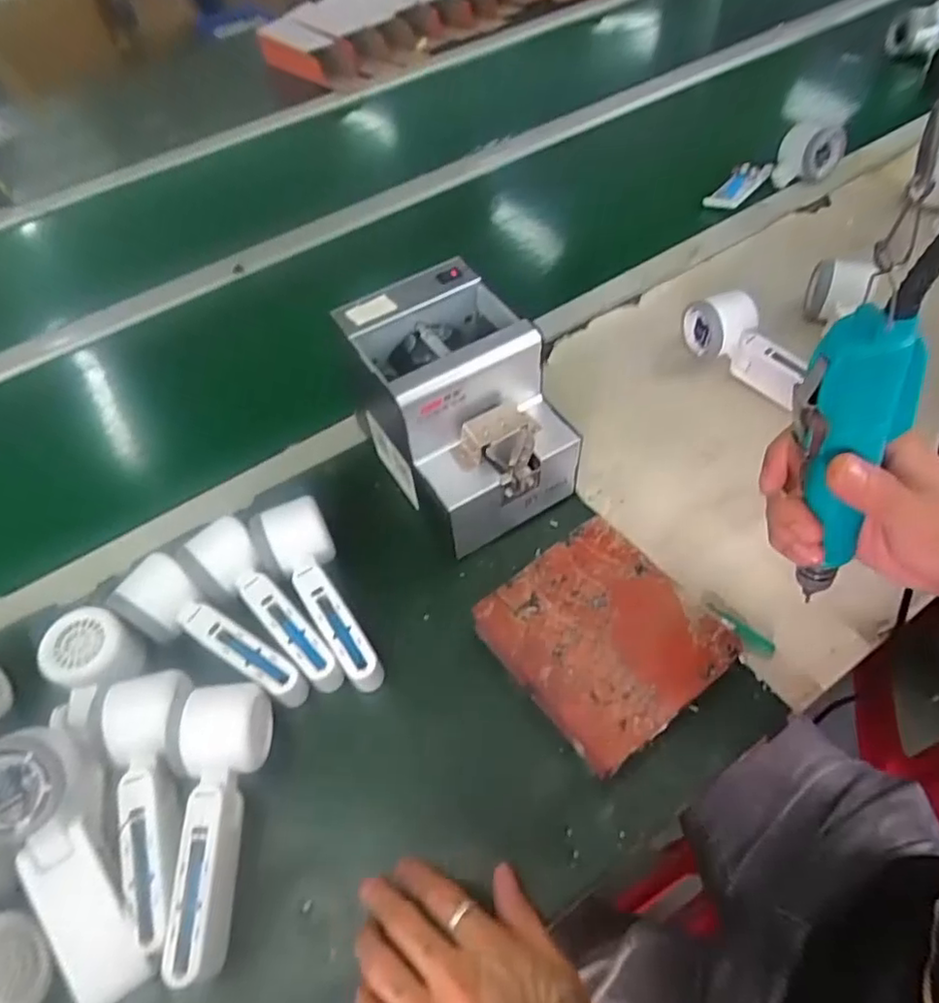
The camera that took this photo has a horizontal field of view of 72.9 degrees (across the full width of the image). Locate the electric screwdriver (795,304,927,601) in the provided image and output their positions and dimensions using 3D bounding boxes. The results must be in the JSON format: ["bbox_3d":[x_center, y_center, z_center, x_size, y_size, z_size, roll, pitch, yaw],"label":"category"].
[{"bbox_3d":[0.192,-0.017,0.330,0.040,0.168,0.034,-28,41,-14],"label":"electric screwdriver"}]

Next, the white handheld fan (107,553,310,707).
[{"bbox_3d":[-0.190,0.101,0.475,0.162,0.052,0.054,26,61,22],"label":"white handheld fan"}]

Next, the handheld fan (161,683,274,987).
[{"bbox_3d":[-0.168,0.207,0.411,0.060,0.057,0.167,-2,54,4],"label":"handheld fan"}]

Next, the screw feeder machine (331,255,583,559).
[{"bbox_3d":[-0.008,-0.074,0.529,0.126,0.156,0.167,-30,57,-16],"label":"screw feeder machine"}]

